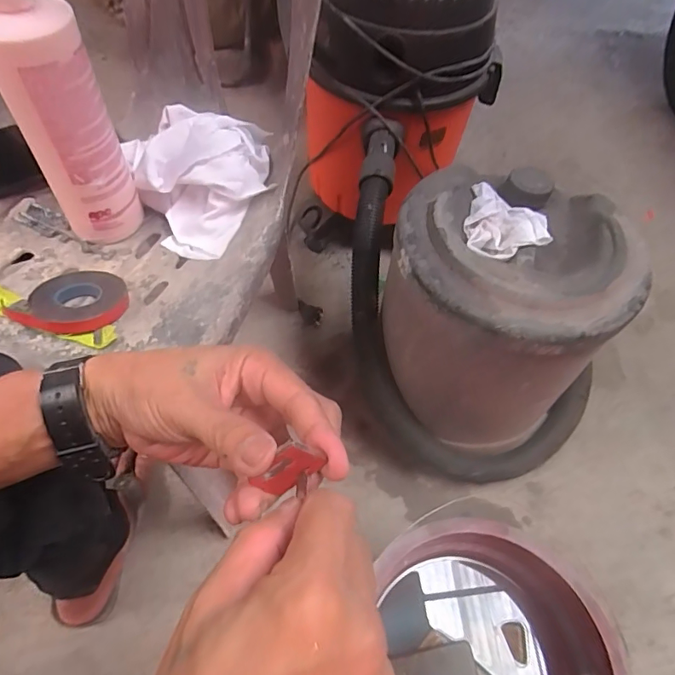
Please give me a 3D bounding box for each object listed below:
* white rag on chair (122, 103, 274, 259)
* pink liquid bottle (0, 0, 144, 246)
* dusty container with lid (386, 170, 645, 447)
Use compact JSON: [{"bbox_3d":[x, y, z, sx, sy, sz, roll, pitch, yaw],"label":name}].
[{"bbox_3d":[-0.153,-0.179,0.550,0.162,0.063,0.181,-9,57,-11],"label":"white rag on chair"},{"bbox_3d":[-0.245,-0.191,0.440,0.071,0.236,0.064,5,56,-1],"label":"pink liquid bottle"},{"bbox_3d":[0.214,-0.031,0.696,0.275,0.314,0.266,2,56,-3],"label":"dusty container with lid"}]

